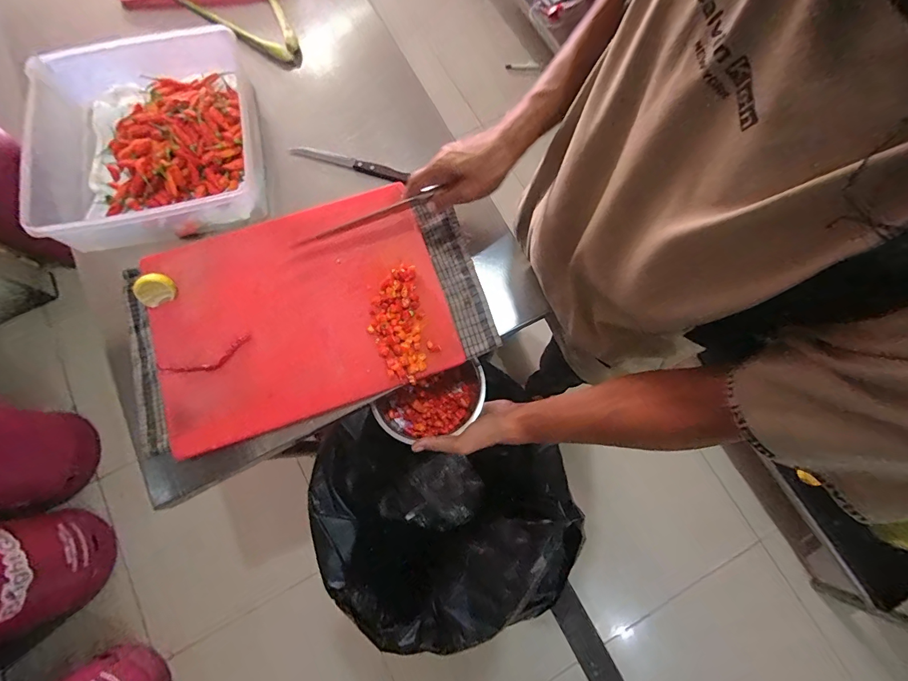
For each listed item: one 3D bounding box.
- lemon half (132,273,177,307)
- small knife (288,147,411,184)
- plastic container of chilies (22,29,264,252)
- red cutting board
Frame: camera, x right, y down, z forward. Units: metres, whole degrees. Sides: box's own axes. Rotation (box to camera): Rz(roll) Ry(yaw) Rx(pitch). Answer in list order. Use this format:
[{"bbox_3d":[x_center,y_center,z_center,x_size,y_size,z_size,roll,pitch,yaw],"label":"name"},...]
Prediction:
[{"bbox_3d":[-0.406,-0.070,0.537,0.050,0.028,0.032,-22,77,-6],"label":"lemon half"},{"bbox_3d":[-0.165,-0.279,0.623,0.194,0.017,0.025,18,77,4],"label":"small knife"},{"bbox_3d":[-0.450,-0.292,0.593,0.298,0.088,0.296,-14,77,-4],"label":"plastic container of chilies"},{"bbox_3d":[-0.214,-0.046,0.547,0.380,0.030,0.288,-18,77,-5],"label":"red cutting board"}]

